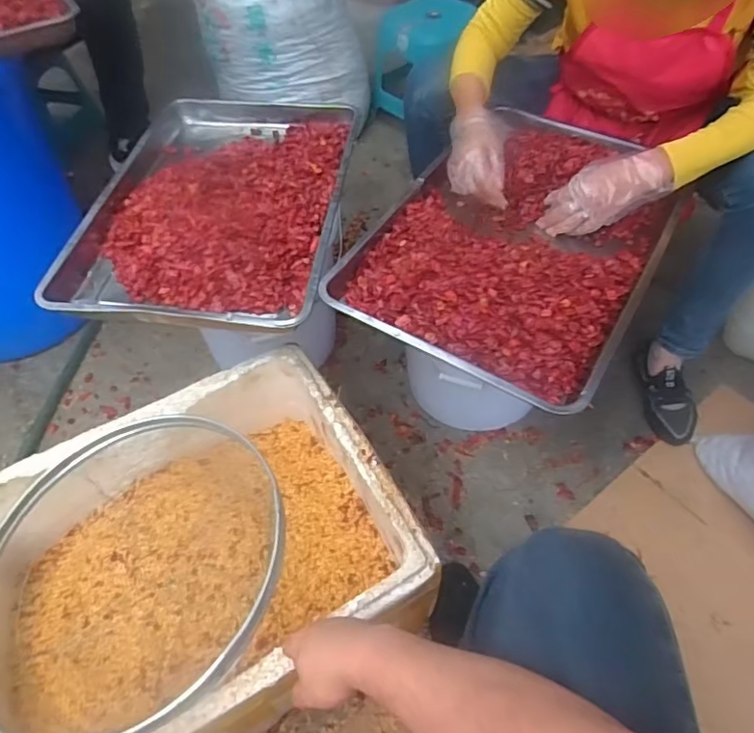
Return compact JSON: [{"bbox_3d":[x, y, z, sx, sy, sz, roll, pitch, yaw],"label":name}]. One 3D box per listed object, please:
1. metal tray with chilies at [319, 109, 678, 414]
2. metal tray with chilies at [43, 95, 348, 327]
[{"bbox_3d":[0.224,-0.215,0.865,0.382,0.061,0.588,25,57,19],"label":"metal tray with chilies"},{"bbox_3d":[-0.254,-0.302,0.948,0.391,0.064,0.590,3,53,4],"label":"metal tray with chilies"}]

